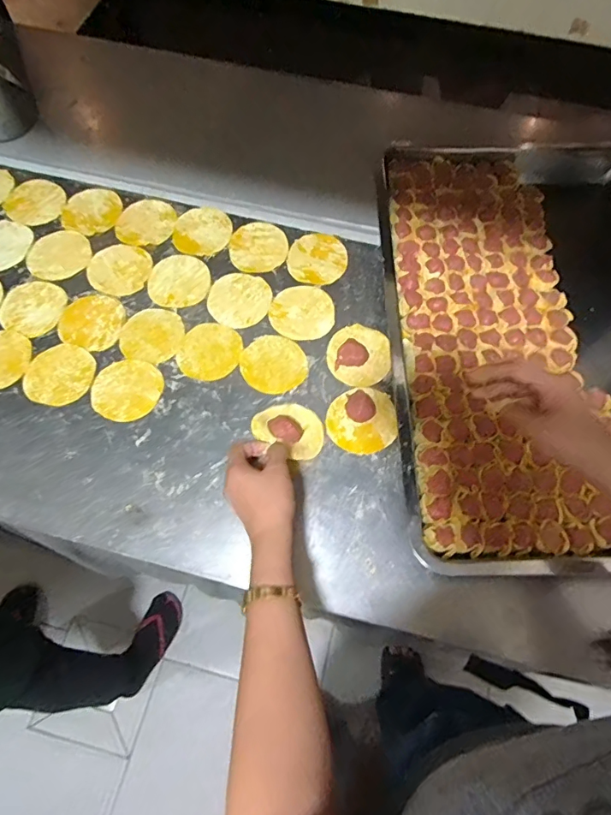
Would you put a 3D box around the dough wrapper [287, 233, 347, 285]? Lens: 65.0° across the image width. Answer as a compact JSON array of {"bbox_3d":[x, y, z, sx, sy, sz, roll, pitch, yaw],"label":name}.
[{"bbox_3d":[0.017,-0.209,0.666,0.079,0.005,0.086,0,67,-1],"label":"dough wrapper"}]

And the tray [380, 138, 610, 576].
[{"bbox_3d":[0.298,-0.108,0.603,0.395,0.069,0.589,-1,67,-1],"label":"tray"}]

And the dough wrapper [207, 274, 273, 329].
[{"bbox_3d":[-0.087,-0.143,0.636,0.082,0.004,0.080,0,67,-1],"label":"dough wrapper"}]

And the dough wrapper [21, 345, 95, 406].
[{"bbox_3d":[-0.300,-0.041,0.586,0.079,0.004,0.081,0,67,-1],"label":"dough wrapper"}]

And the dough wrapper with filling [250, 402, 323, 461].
[{"bbox_3d":[-0.018,0.021,0.548,0.082,0.030,0.066,22,66,7],"label":"dough wrapper with filling"}]

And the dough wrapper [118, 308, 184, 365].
[{"bbox_3d":[-0.197,-0.094,0.614,0.078,0.004,0.075,0,67,-1],"label":"dough wrapper"}]

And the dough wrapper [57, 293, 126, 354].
[{"bbox_3d":[-0.276,-0.113,0.618,0.080,0.004,0.077,0,67,-1],"label":"dough wrapper"}]

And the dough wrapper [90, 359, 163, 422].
[{"bbox_3d":[-0.217,-0.023,0.582,0.080,0.004,0.080,0,67,-1],"label":"dough wrapper"}]

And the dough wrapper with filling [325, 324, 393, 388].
[{"bbox_3d":[0.068,-0.066,0.604,0.079,0.008,0.082,0,67,-1],"label":"dough wrapper with filling"}]

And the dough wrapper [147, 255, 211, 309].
[{"bbox_3d":[-0.171,-0.170,0.647,0.083,0.004,0.081,0,68,-1],"label":"dough wrapper"}]

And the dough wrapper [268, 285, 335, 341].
[{"bbox_3d":[-0.003,-0.124,0.628,0.082,0.006,0.082,0,67,-1],"label":"dough wrapper"}]

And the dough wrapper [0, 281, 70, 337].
[{"bbox_3d":[-0.354,-0.131,0.621,0.080,0.004,0.077,0,67,-1],"label":"dough wrapper"}]

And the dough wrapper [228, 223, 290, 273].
[{"bbox_3d":[-0.066,-0.225,0.670,0.082,0.005,0.083,4,67,1],"label":"dough wrapper"}]

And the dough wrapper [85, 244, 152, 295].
[{"bbox_3d":[-0.253,-0.189,0.653,0.085,0.004,0.080,0,67,-1],"label":"dough wrapper"}]

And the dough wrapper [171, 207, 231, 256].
[{"bbox_3d":[-0.146,-0.251,0.681,0.080,0.004,0.087,0,67,-1],"label":"dough wrapper"}]

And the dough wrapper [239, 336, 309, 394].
[{"bbox_3d":[-0.039,-0.054,0.600,0.076,0.007,0.079,0,67,-1],"label":"dough wrapper"}]

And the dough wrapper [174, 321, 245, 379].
[{"bbox_3d":[-0.121,-0.072,0.603,0.077,0.004,0.078,0,67,-1],"label":"dough wrapper"}]

